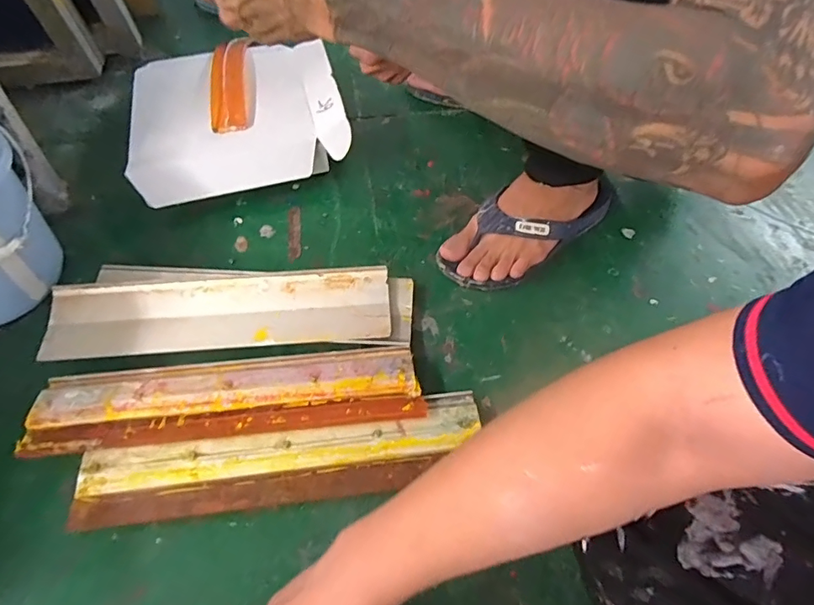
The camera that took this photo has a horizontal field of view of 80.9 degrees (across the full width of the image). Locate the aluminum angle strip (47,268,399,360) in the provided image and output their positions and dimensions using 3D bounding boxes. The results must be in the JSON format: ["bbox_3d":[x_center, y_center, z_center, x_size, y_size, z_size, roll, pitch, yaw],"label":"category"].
[{"bbox_3d":[-0.218,0.006,0.560,0.386,0.017,0.096,-3,54,-2],"label":"aluminum angle strip"}]

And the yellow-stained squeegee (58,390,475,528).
[{"bbox_3d":[-0.122,0.162,0.484,0.394,0.017,0.084,-8,71,-4],"label":"yellow-stained squeegee"}]

